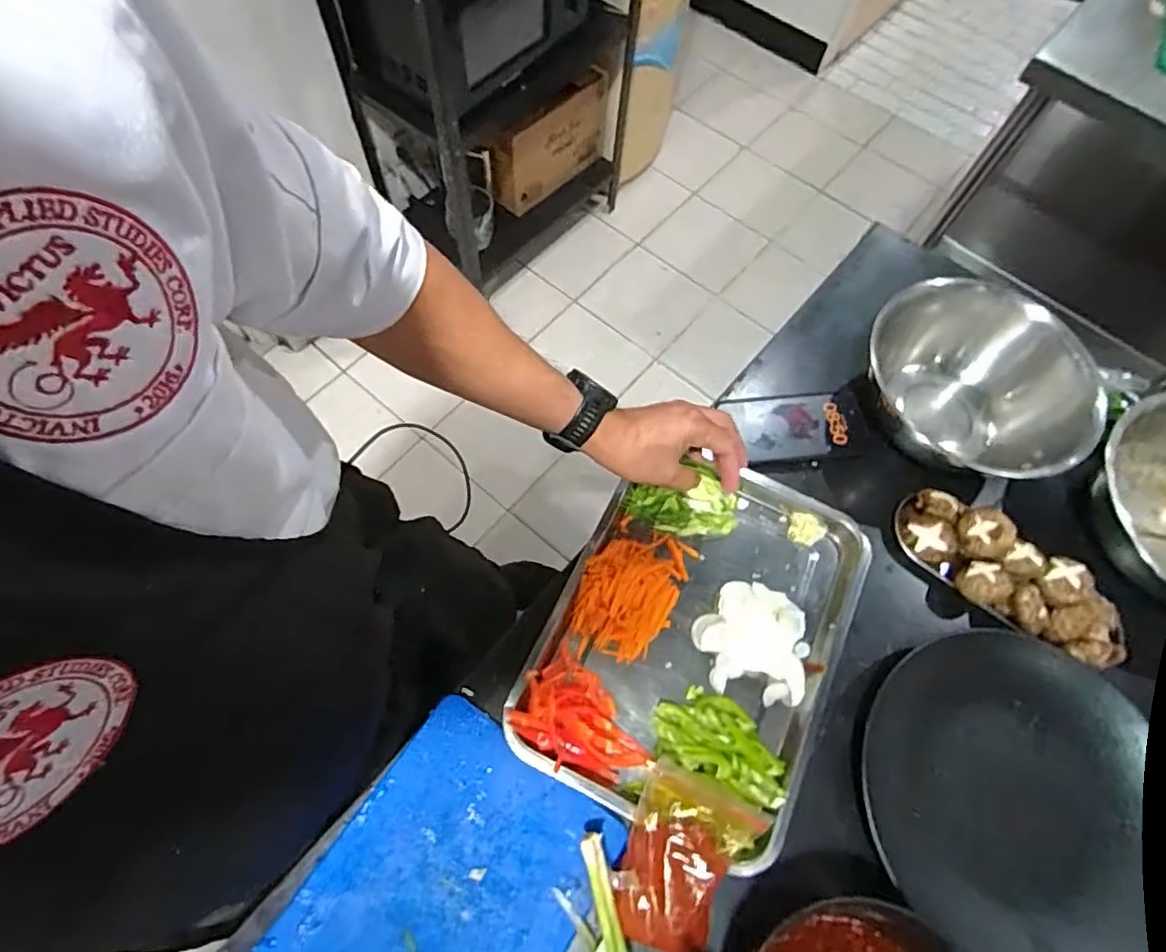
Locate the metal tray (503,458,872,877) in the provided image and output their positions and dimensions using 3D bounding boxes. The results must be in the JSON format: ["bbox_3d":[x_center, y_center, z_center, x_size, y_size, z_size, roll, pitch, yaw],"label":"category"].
[{"bbox_3d":[0.112,0.143,0.565,0.258,0.038,0.336,26,67,8],"label":"metal tray"}]

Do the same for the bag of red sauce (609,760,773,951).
[{"bbox_3d":[0.079,0.307,0.473,0.092,0.045,0.120,22,66,7],"label":"bag of red sauce"}]

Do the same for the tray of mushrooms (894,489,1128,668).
[{"bbox_3d":[0.414,0.096,0.582,0.206,0.064,0.081,35,68,12],"label":"tray of mushrooms"}]

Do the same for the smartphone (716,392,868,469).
[{"bbox_3d":[0.240,-0.054,0.664,0.149,0.011,0.085,-8,67,-7],"label":"smartphone"}]

